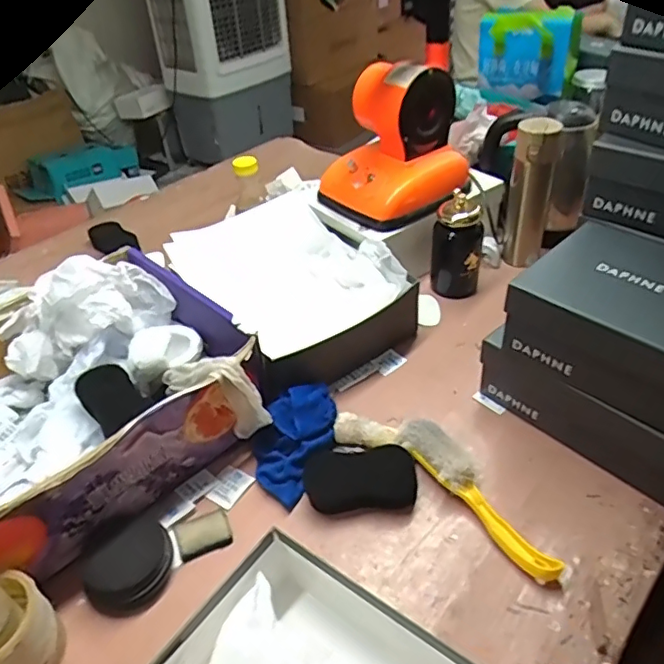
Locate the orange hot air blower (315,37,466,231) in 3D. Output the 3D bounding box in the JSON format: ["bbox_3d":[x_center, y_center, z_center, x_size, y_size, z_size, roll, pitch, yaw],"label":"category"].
[{"bbox_3d":[0.100,-0.304,0.917,0.197,0.198,0.179,-33,47,-29],"label":"orange hot air blower"}]

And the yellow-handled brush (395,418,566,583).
[{"bbox_3d":[0.154,0.178,0.645,0.049,0.042,0.233,-25,44,-22],"label":"yellow-handled brush"}]

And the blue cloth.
[{"bbox_3d":[-0.047,0.125,0.717,0.094,0.060,0.158,16,45,24],"label":"blue cloth"}]

